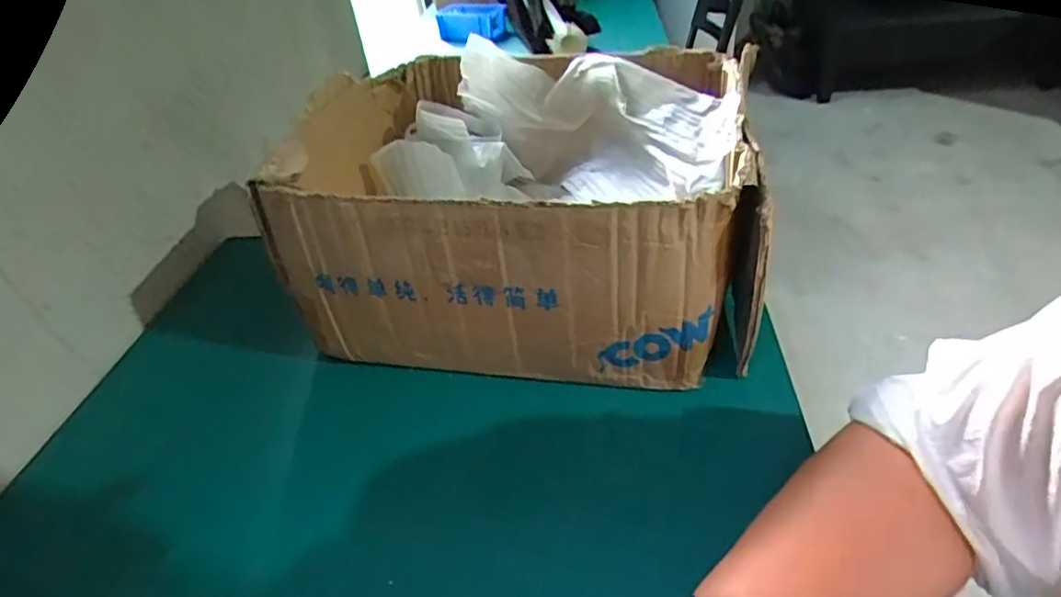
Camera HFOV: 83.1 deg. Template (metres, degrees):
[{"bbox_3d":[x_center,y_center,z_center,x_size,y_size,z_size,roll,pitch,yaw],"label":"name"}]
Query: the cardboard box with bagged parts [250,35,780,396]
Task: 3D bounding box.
[{"bbox_3d":[-0.001,-0.101,0.574,0.393,0.173,0.344,3,39,14],"label":"cardboard box with bagged parts"}]

